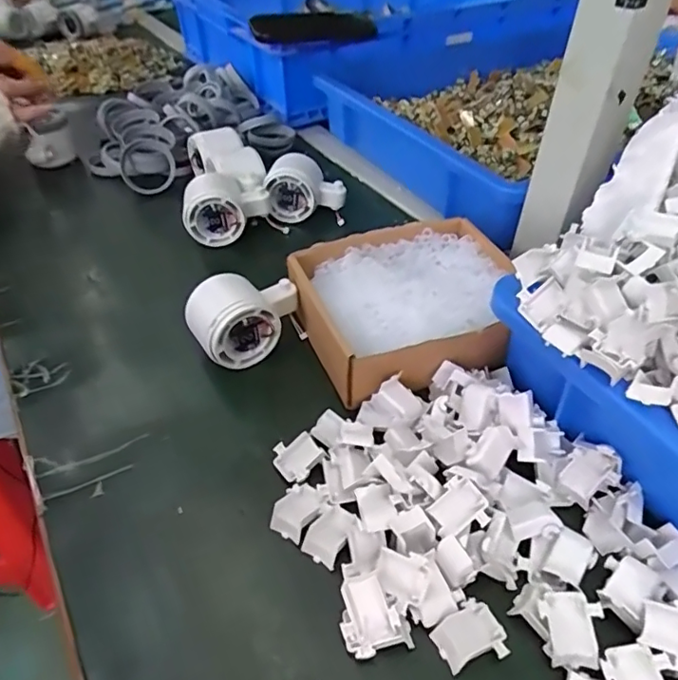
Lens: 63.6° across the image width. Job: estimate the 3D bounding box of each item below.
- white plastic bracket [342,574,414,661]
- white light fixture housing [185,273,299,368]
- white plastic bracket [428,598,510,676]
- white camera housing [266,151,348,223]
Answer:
[{"bbox_3d":[0.015,0.139,0.277,0.030,0.012,0.038,-27,58,-2],"label":"white plastic bracket"},{"bbox_3d":[-0.070,-0.019,0.419,0.082,0.060,0.050,-23,48,-23],"label":"white light fixture housing"},{"bbox_3d":[0.066,0.149,0.274,0.032,0.008,0.028,-20,46,-20],"label":"white plastic bracket"},{"bbox_3d":[-0.035,-0.158,0.574,0.082,0.059,0.050,-7,43,-8],"label":"white camera housing"}]

